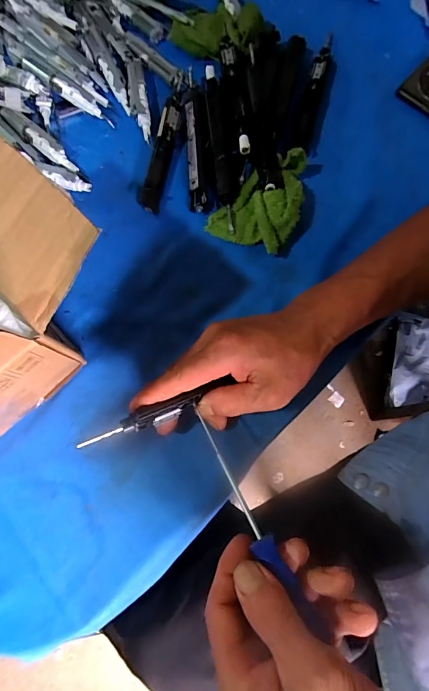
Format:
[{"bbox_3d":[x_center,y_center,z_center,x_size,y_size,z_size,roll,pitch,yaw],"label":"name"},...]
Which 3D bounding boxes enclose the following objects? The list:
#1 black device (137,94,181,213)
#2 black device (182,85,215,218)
[{"bbox_3d":[-0.054,-0.203,0.377,0.020,0.019,0.135,11,76,4],"label":"black device"},{"bbox_3d":[-0.017,-0.204,0.376,0.025,0.020,0.135,-4,75,0],"label":"black device"}]

